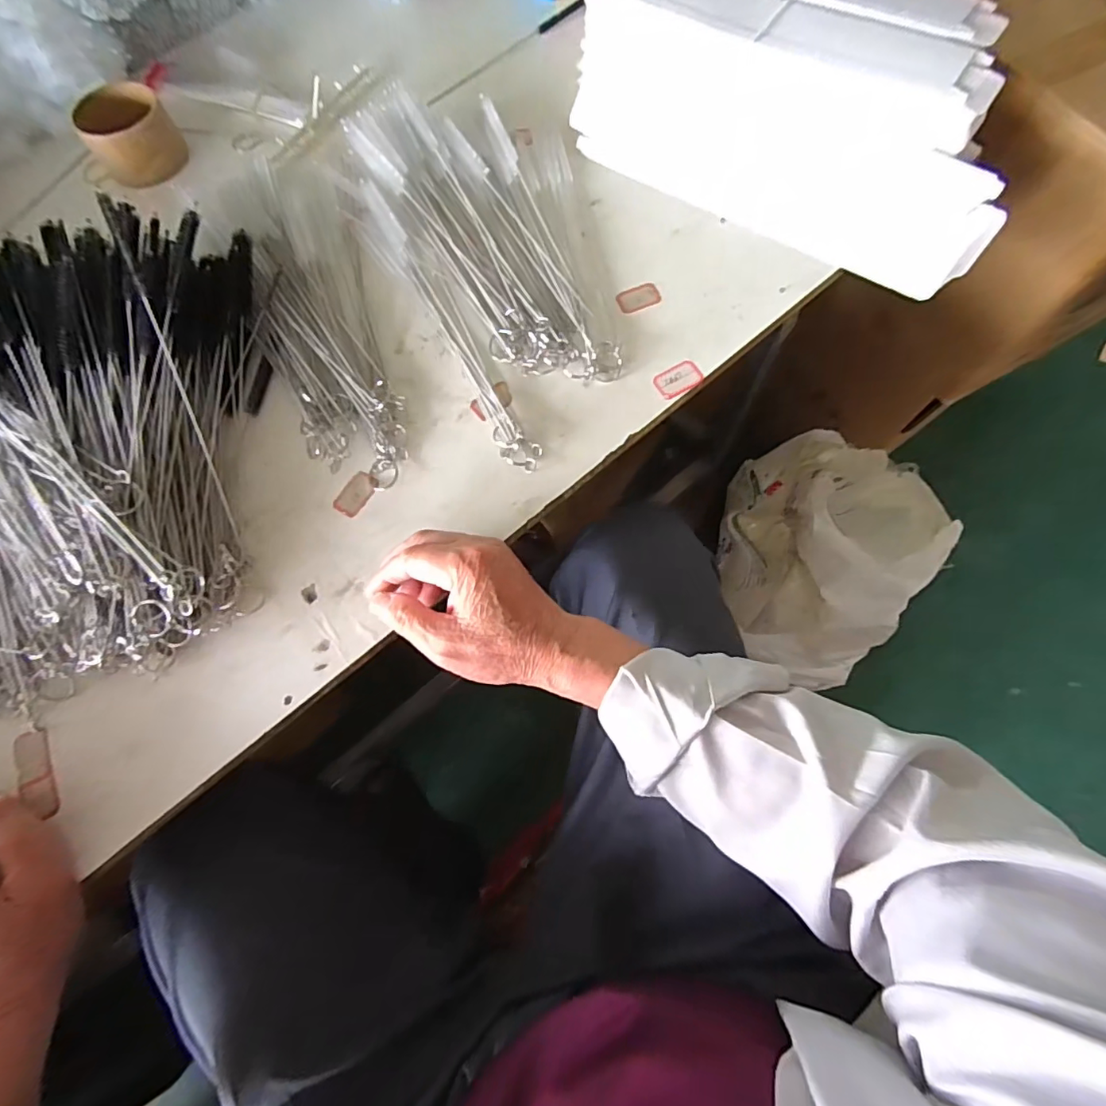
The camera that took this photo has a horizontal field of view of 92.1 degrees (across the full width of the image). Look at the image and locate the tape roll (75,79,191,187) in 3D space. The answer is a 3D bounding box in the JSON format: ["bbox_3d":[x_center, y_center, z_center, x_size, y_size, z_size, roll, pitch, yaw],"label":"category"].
[{"bbox_3d":[-0.397,-0.393,0.506,0.077,0.057,0.077,-1,71,2],"label":"tape roll"}]

